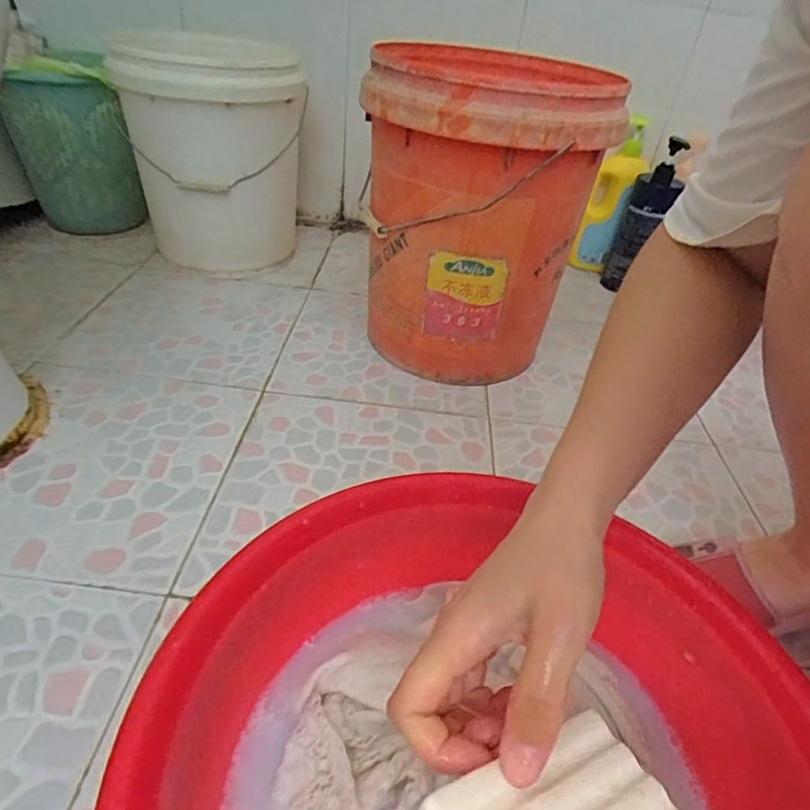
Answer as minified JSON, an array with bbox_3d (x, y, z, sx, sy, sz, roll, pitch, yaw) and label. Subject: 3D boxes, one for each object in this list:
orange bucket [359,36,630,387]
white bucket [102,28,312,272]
[{"bbox_3d":[0.089,-0.253,0.742,0.281,0.366,0.307,8,38,0],"label":"orange bucket"},{"bbox_3d":[-0.292,-0.383,0.866,0.236,0.331,0.252,-3,40,-13],"label":"white bucket"}]

